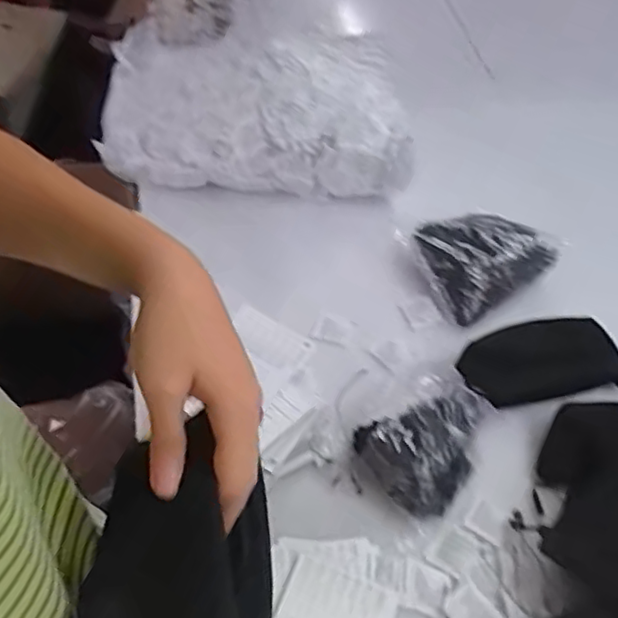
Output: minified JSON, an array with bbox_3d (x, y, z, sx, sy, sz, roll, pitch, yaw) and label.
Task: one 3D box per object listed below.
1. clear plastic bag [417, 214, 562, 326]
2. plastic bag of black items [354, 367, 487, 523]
[{"bbox_3d":[0.224,-0.062,0.786,0.168,0.051,0.126,-14,54,-15],"label":"clear plastic bag"},{"bbox_3d":[0.119,0.121,0.617,0.137,0.082,0.103,-30,59,-26],"label":"plastic bag of black items"}]

